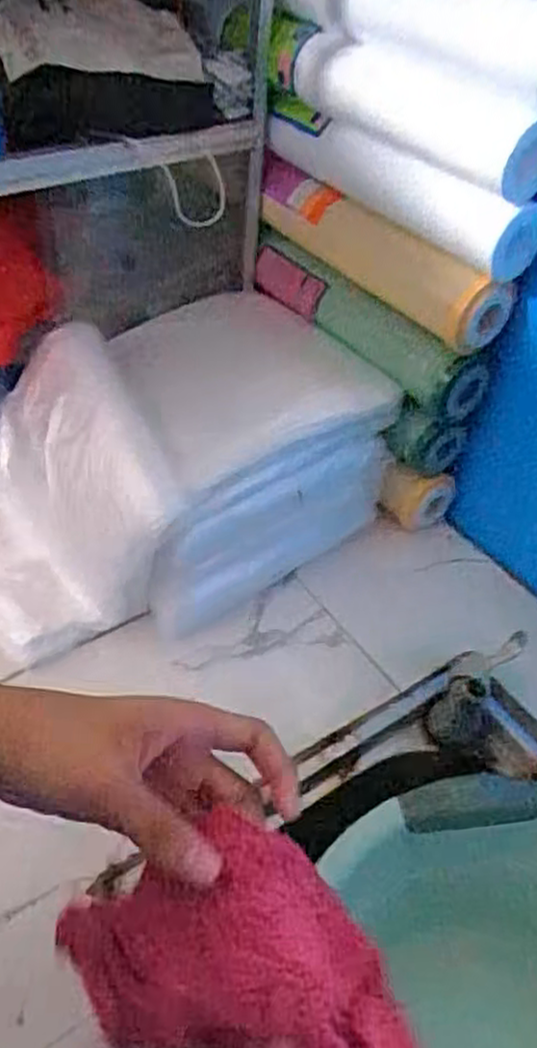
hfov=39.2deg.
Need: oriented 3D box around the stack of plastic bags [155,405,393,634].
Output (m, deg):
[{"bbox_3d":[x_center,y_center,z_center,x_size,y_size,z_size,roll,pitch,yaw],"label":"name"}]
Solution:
[{"bbox_3d":[0.006,-0.002,0.684,0.251,0.150,0.029,-26,54,-28],"label":"stack of plastic bags"}]

